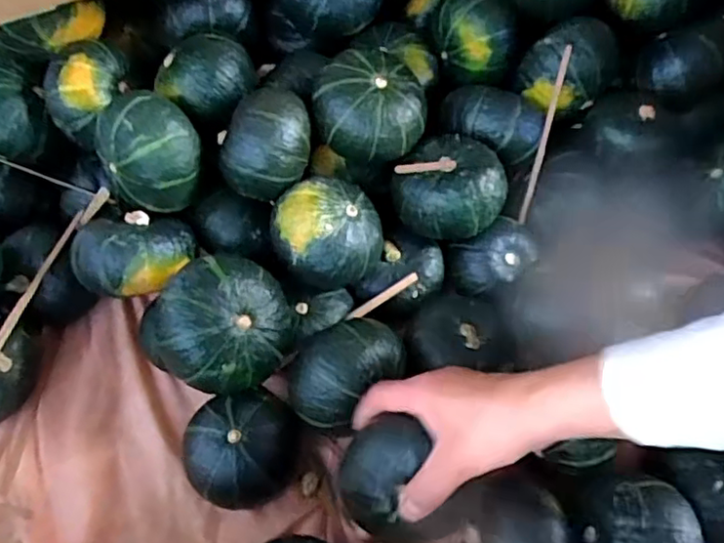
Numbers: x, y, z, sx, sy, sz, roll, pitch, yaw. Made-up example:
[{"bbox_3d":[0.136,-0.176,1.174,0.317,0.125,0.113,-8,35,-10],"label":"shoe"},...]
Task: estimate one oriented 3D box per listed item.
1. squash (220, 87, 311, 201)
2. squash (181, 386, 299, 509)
[{"bbox_3d":[-0.076,-0.108,0.510,0.067,0.057,0.082,20,58,10],"label":"squash"},{"bbox_3d":[-0.092,0.133,0.475,0.079,0.059,0.084,9,57,2],"label":"squash"}]

